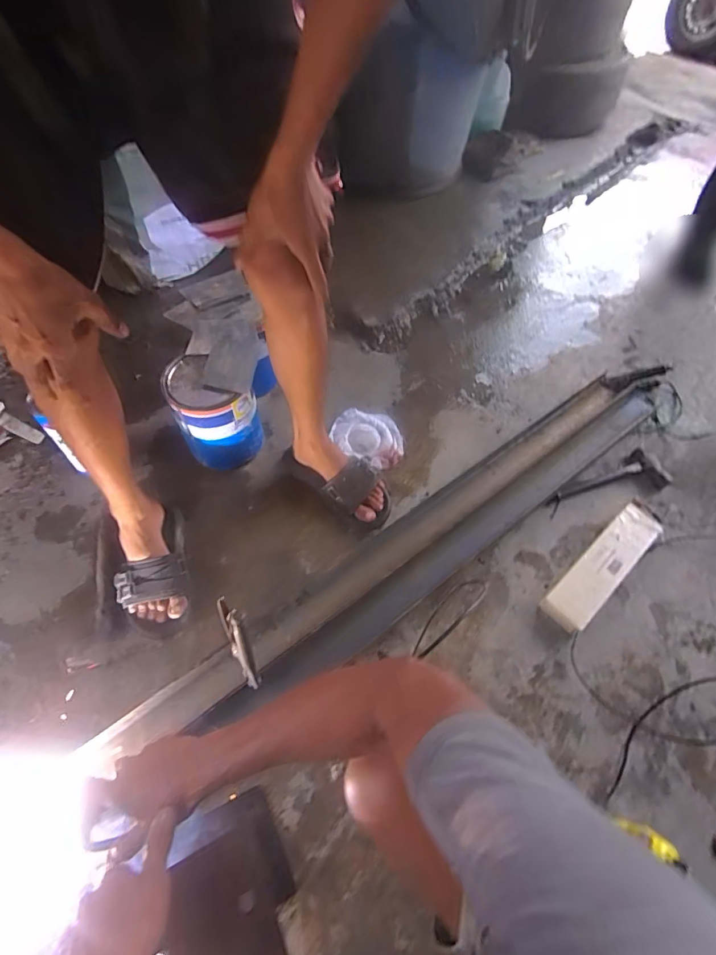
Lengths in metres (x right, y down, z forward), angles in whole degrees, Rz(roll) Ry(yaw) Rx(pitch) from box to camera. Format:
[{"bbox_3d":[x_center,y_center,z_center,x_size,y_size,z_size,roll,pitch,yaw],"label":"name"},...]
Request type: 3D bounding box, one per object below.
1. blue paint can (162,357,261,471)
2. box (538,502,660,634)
[{"bbox_3d":[-0.297,-0.124,0.971,0.152,0.228,0.165,1,58,-2],"label":"blue paint can"},{"bbox_3d":[0.492,0.165,0.904,0.338,0.054,0.082,-38,67,-23],"label":"box"}]

